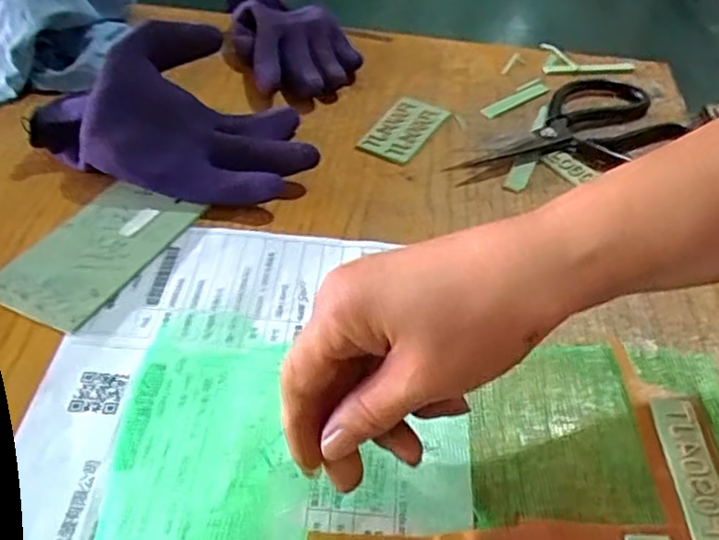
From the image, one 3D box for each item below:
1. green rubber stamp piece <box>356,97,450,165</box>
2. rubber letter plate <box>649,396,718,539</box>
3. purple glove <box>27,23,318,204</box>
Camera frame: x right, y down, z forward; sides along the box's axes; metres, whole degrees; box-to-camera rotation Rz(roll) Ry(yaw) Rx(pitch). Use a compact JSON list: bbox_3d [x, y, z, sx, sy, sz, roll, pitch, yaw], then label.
[{"bbox_3d":[0.032,-0.104,0.501,0.042,0.006,0.076,23,49,17],"label":"green rubber stamp piece"},{"bbox_3d":[0.157,0.091,0.316,0.021,0.004,0.073,2,46,-2],"label":"rubber letter plate"},{"bbox_3d":[-0.120,-0.102,0.440,0.173,0.072,0.099,5,46,1],"label":"purple glove"}]

